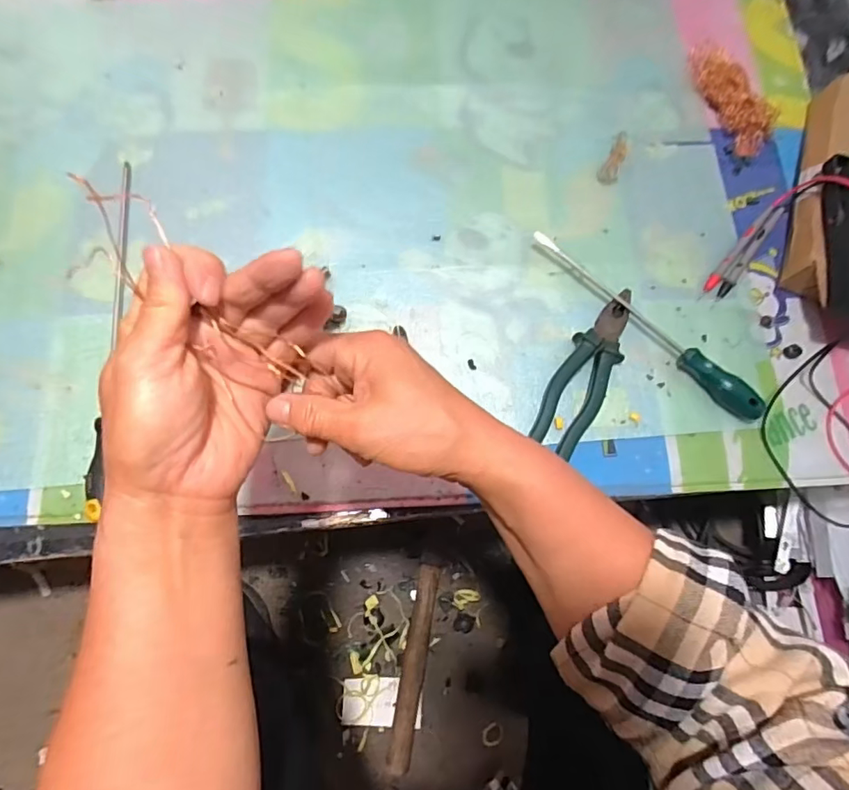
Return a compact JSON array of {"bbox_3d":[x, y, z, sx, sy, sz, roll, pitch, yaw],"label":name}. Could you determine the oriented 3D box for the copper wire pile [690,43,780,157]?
[{"bbox_3d":[0.367,-0.358,0.627,0.043,0.041,0.144,-24,76,-8],"label":"copper wire pile"}]

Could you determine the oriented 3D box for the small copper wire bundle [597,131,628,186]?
[{"bbox_3d":[0.217,-0.271,0.601,0.022,0.011,0.068,21,75,4],"label":"small copper wire bundle"}]

